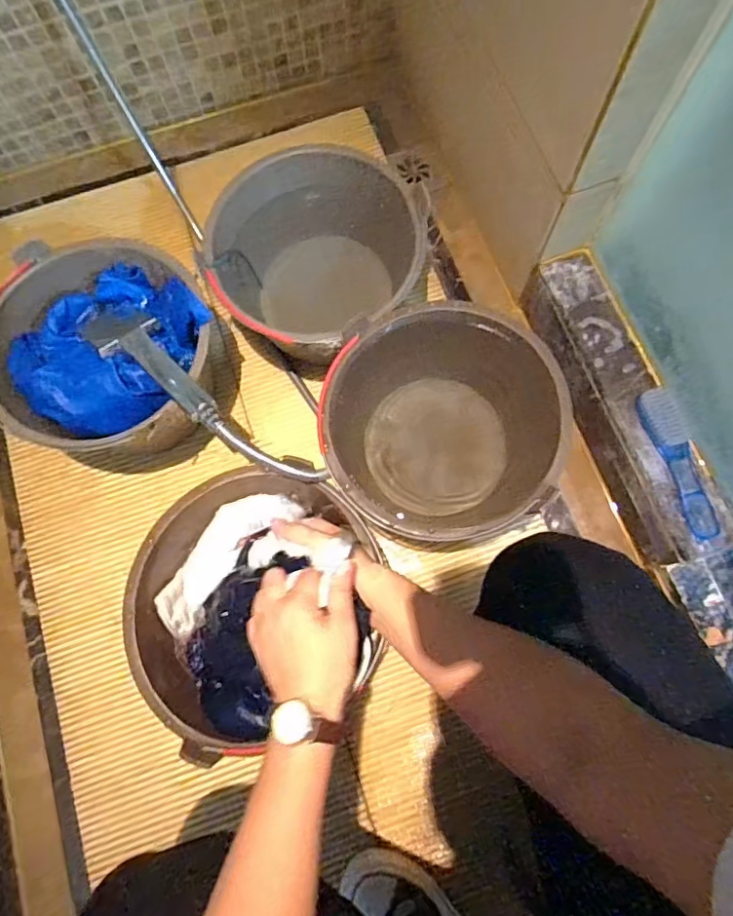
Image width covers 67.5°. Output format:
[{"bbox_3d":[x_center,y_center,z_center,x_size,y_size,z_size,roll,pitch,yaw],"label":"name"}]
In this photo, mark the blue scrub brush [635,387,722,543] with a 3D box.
[{"bbox_3d":[0.388,0.005,0.678,0.038,0.030,0.189,-17,76,-3],"label":"blue scrub brush"}]

